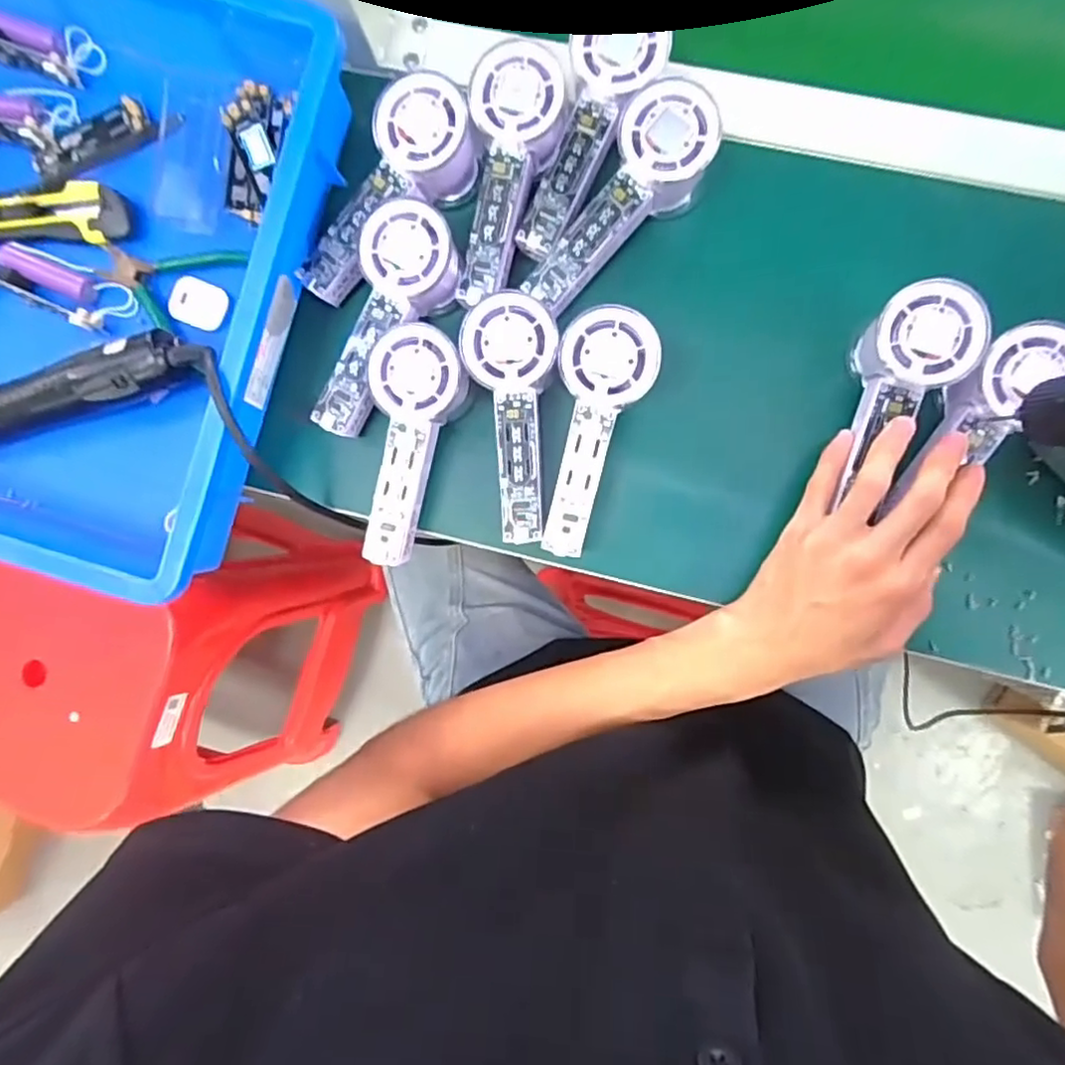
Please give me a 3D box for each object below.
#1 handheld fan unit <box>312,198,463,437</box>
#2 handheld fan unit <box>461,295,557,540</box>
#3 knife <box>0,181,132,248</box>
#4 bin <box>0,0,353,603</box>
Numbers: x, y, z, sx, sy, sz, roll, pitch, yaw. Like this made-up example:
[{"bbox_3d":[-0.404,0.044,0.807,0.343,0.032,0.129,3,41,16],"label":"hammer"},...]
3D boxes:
[{"bbox_3d":[-0.093,-0.132,0.415,0.054,0.040,0.144,30,104,5],"label":"handheld fan unit"},{"bbox_3d":[-0.010,-0.070,0.405,0.053,0.037,0.146,-2,101,4],"label":"handheld fan unit"},{"bbox_3d":[-0.353,-0.223,0.452,0.152,0.017,0.041,4,89,5],"label":"knife"},{"bbox_3d":[-0.411,-0.211,0.440,0.543,0.084,0.371,18,90,5],"label":"bin"}]

